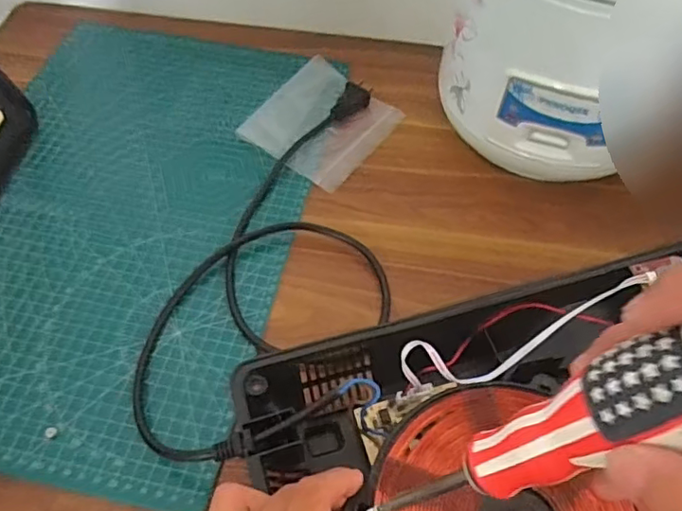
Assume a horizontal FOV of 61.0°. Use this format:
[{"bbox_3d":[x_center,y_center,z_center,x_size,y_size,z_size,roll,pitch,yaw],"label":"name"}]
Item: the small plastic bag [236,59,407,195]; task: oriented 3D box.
[{"bbox_3d":[-0.017,-0.128,0.542,0.117,0.006,0.129,31,59,17],"label":"small plastic bag"}]

